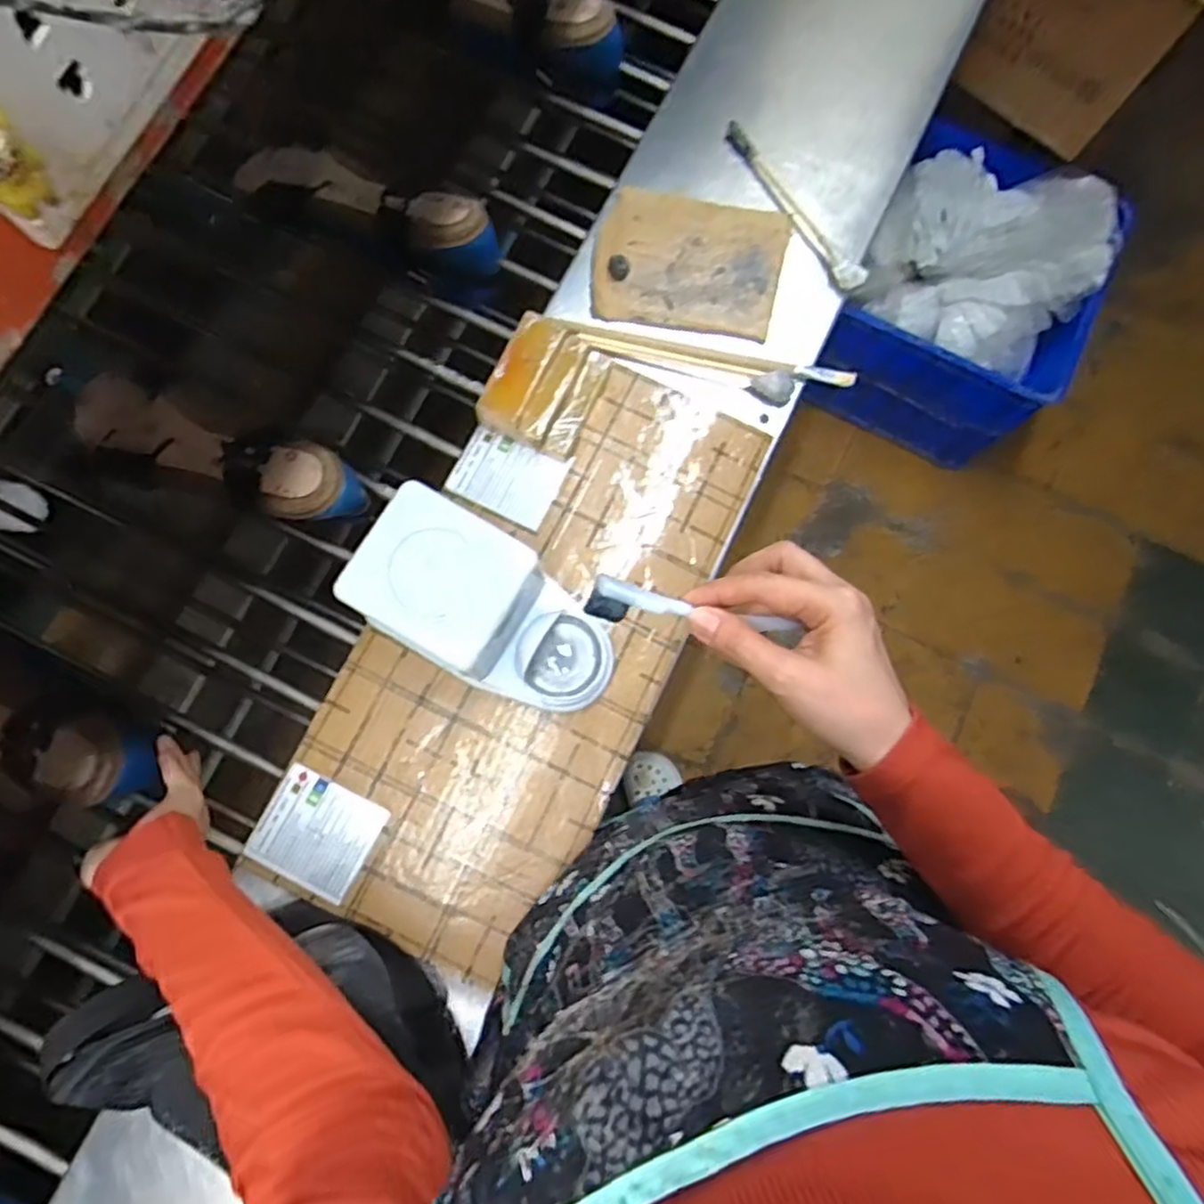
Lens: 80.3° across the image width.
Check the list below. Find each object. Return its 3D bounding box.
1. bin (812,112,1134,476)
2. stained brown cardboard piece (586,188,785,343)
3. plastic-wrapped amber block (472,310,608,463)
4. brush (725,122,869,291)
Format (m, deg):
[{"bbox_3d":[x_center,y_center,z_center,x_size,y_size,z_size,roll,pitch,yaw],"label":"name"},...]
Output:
[{"bbox_3d":[0.655,-0.531,1.315,0.378,0.326,0.399,26,79,7],"label":"bin"},{"bbox_3d":[0.076,-0.303,0.639,0.164,0.023,0.124,12,78,4],"label":"stained brown cardboard piece"},{"bbox_3d":[-0.045,-0.183,0.594,0.076,0.050,0.105,25,79,6],"label":"plastic-wrapped amber block"},{"bbox_3d":[0.175,-0.363,0.652,0.020,0.015,0.197,-32,79,-6],"label":"brush"}]

